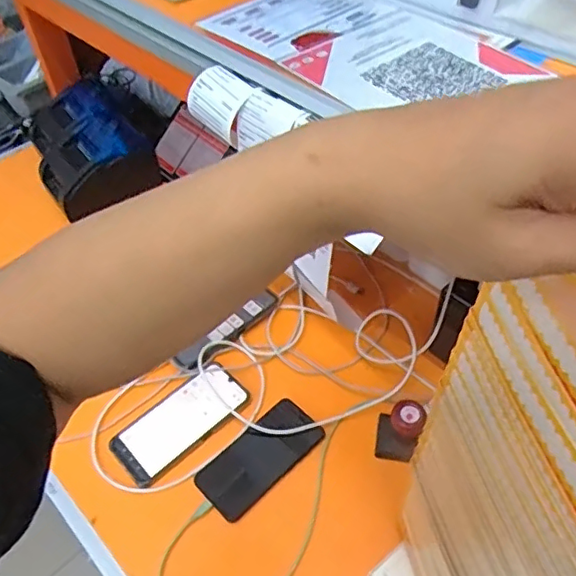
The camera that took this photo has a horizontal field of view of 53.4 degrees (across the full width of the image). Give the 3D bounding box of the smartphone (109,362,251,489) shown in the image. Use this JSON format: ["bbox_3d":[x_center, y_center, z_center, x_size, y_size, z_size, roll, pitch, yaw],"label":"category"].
[{"bbox_3d":[-0.133,0.168,0.723,0.169,0.016,0.081,-35,56,-25],"label":"smartphone"}]

